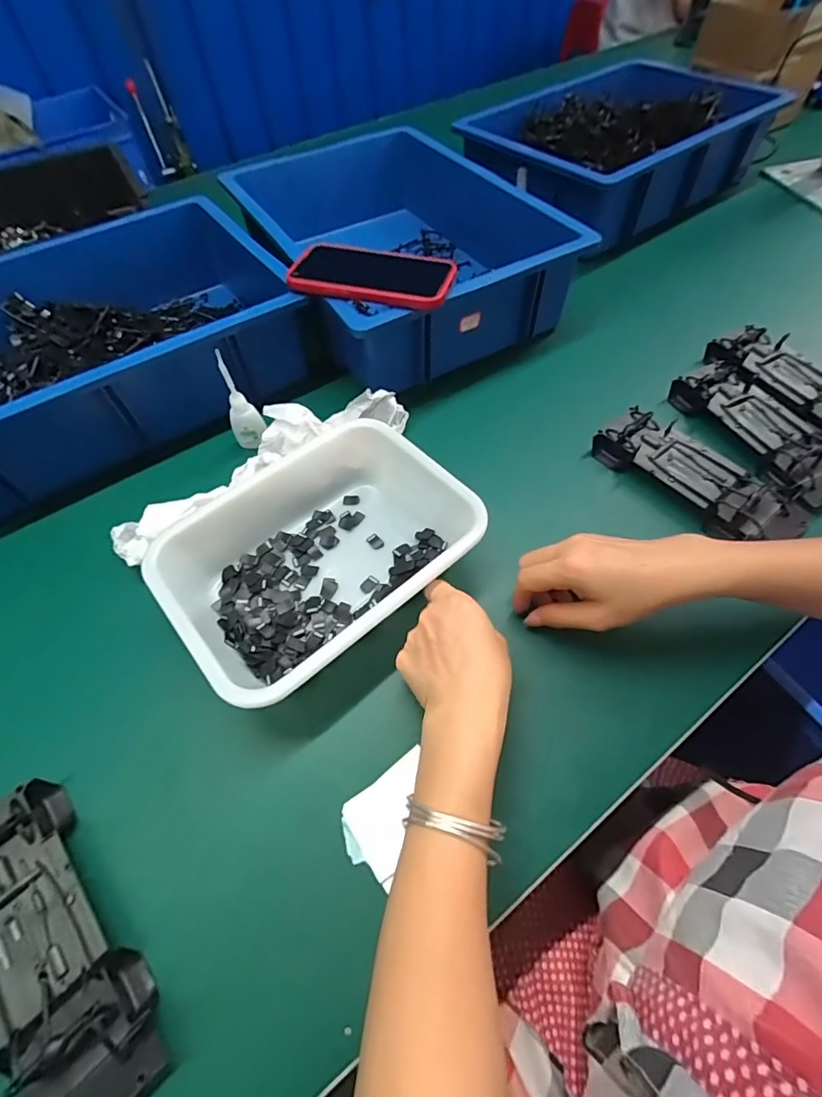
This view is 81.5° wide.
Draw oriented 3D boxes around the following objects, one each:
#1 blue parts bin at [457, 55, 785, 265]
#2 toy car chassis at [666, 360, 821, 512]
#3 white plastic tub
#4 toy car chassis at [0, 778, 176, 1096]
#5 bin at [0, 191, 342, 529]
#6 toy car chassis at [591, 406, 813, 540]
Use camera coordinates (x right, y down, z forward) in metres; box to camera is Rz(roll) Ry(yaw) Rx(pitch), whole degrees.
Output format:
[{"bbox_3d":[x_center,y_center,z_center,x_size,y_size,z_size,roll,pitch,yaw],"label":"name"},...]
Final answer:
[{"bbox_3d":[0.334,-0.661,0.791,0.486,0.116,0.323,-35,62,-19],"label":"blue parts bin"},{"bbox_3d":[0.362,-0.123,0.489,0.078,0.030,0.192,-25,60,-16],"label":"toy car chassis"},{"bbox_3d":[-0.081,0.002,0.414,0.241,0.070,0.188,-36,64,-21],"label":"white plastic tub"},{"bbox_3d":[-0.222,0.240,0.286,0.074,0.025,0.194,-39,65,-23],"label":"toy car chassis"},{"bbox_3d":[-0.365,-0.228,0.548,0.452,0.118,0.341,-28,61,-17],"label":"bin"},{"bbox_3d":[0.277,-0.070,0.463,0.193,0.028,0.078,36,64,21],"label":"toy car chassis"}]

